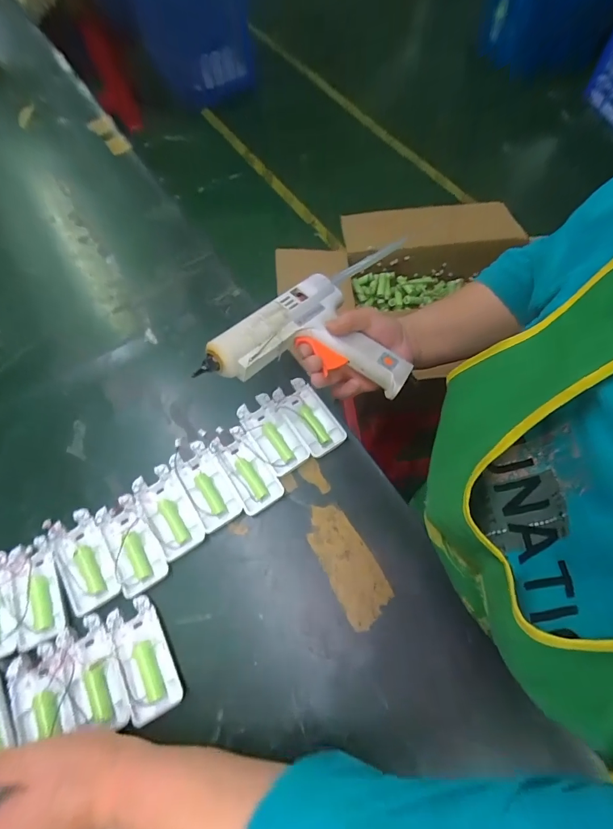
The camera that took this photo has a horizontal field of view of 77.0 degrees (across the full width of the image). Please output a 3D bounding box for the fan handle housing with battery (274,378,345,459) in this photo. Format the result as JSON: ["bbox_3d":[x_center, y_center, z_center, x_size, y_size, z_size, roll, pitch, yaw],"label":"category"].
[{"bbox_3d":[0.003,0.003,0.443,0.045,0.014,0.095,-32,69,-12],"label":"fan handle housing with battery"}]

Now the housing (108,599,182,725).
[{"bbox_3d":[-0.149,0.220,0.349,0.044,0.013,0.096,-28,68,-10],"label":"housing"}]

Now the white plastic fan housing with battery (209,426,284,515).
[{"bbox_3d":[-0.066,0.059,0.420,0.044,0.018,0.095,-31,69,-12],"label":"white plastic fan housing with battery"}]

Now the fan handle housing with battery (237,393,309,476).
[{"bbox_3d":[-0.040,0.022,0.433,0.047,0.016,0.094,-33,69,-12],"label":"fan handle housing with battery"}]

